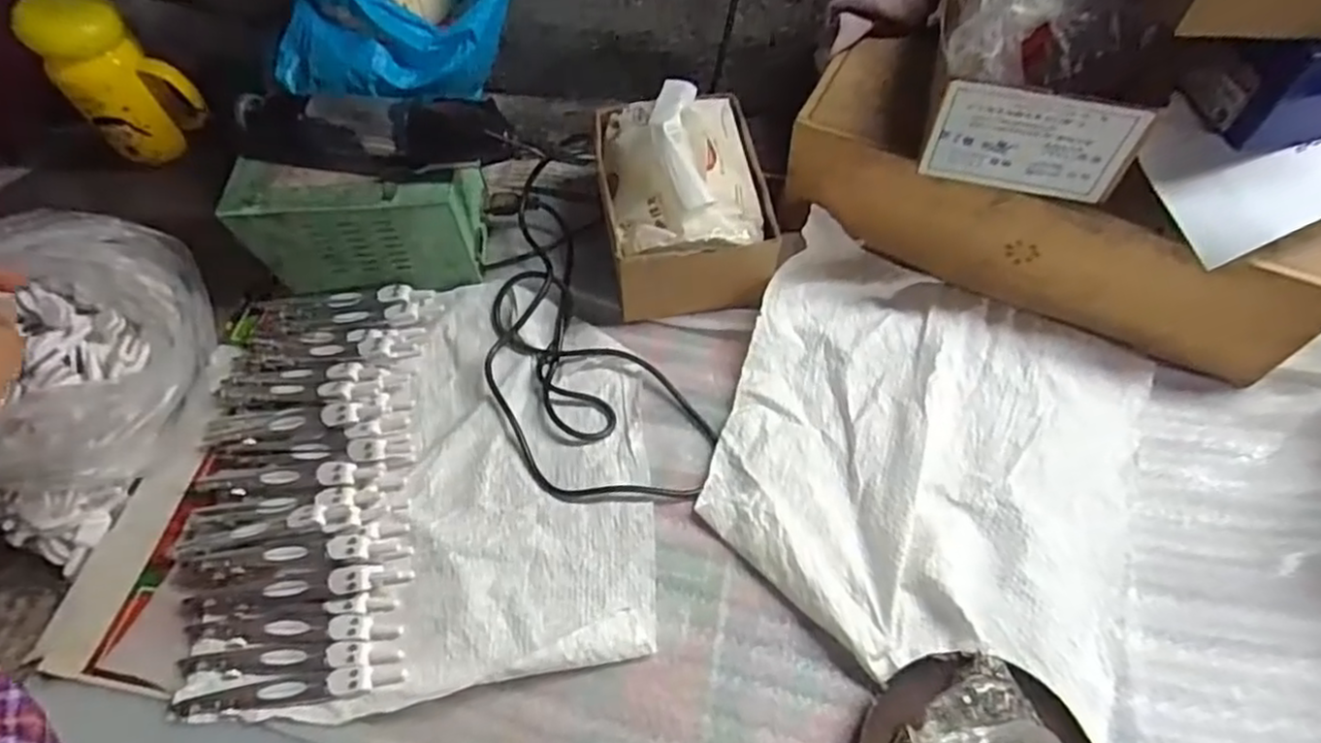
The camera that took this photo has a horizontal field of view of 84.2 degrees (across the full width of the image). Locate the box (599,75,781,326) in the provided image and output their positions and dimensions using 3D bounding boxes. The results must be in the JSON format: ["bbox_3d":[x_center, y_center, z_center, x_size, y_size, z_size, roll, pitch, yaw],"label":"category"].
[{"bbox_3d":[0.018,-0.128,0.527,0.115,0.105,0.154,-9,59,-1],"label":"box"}]

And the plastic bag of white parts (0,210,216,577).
[{"bbox_3d":[-0.375,-0.007,0.477,0.117,0.106,0.213,-15,59,-5],"label":"plastic bag of white parts"}]

